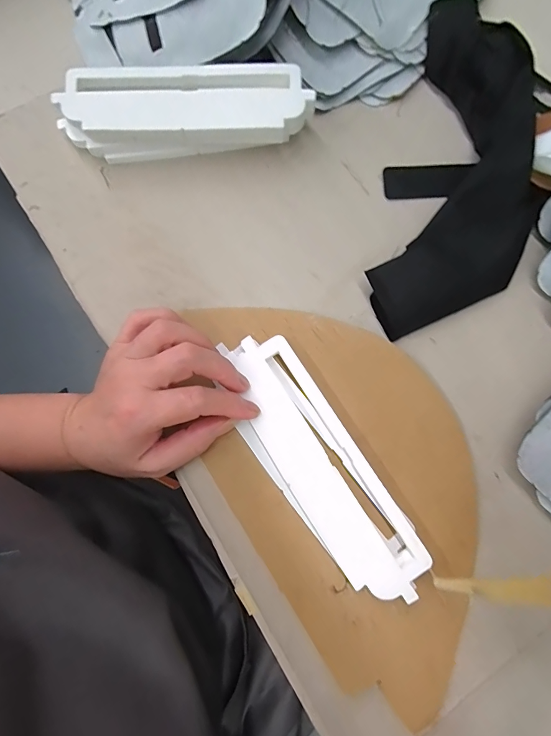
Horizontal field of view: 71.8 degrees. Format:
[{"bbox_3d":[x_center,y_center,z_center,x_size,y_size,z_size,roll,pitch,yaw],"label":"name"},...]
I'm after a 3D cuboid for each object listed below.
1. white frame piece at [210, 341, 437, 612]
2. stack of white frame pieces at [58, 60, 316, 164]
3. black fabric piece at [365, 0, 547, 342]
[{"bbox_3d":[0.026,0.062,0.257,0.061,0.011,0.185,-31,78,-6],"label":"white frame piece"},{"bbox_3d":[-0.070,-0.203,0.293,0.185,0.030,0.061,-1,80,3],"label":"stack of white frame pieces"},{"bbox_3d":[0.143,-0.143,0.281,0.108,0.047,0.254,14,78,2],"label":"black fabric piece"}]

